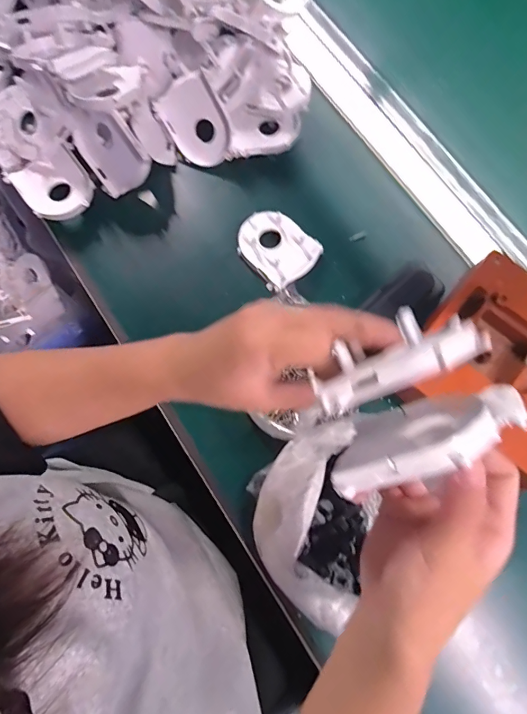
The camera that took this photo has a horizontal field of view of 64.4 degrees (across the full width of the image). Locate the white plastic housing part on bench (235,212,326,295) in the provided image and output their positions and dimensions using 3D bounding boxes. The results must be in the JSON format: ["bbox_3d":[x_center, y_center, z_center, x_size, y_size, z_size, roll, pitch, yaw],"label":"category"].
[{"bbox_3d":[0.014,-0.115,0.433,0.067,0.016,0.084,-36,80,-8],"label":"white plastic housing part on bench"}]

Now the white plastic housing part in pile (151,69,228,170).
[{"bbox_3d":[-0.069,-0.245,0.440,0.067,0.017,0.080,-17,118,29],"label":"white plastic housing part in pile"}]

